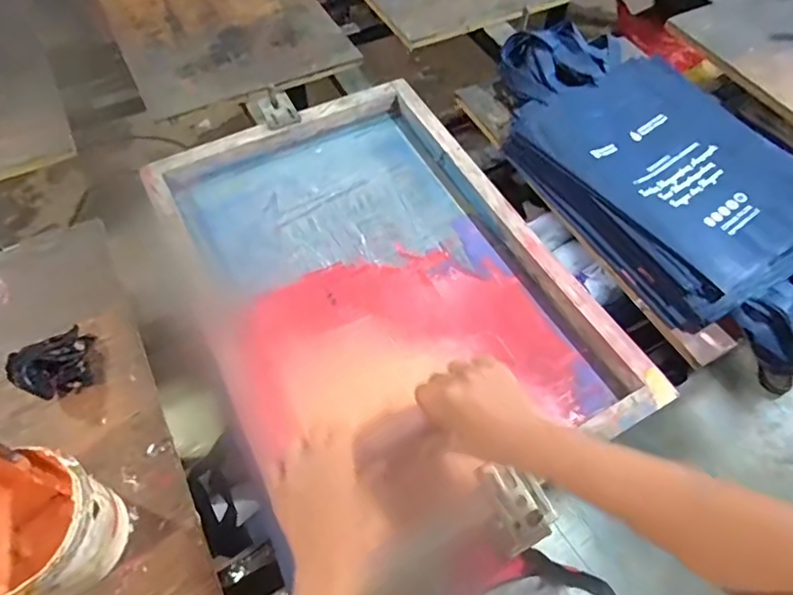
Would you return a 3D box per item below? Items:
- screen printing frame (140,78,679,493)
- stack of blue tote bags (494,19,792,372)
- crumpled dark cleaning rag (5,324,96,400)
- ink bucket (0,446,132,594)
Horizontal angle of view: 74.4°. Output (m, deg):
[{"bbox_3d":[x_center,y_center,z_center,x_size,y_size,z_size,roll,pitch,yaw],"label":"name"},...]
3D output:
[{"bbox_3d":[-0.031,-0.028,0.709,0.452,0.058,0.643,-24,62,-16],"label":"screen printing frame"},{"bbox_3d":[0.397,-0.191,0.791,0.329,0.096,0.661,-26,63,-17],"label":"stack of blue tote bags"},{"bbox_3d":[-0.405,0.075,0.620,0.081,0.046,0.088,39,66,21],"label":"crumpled dark cleaning rag"},{"bbox_3d":[-0.332,0.220,0.492,0.124,0.122,0.121,2,58,0],"label":"ink bucket"}]

